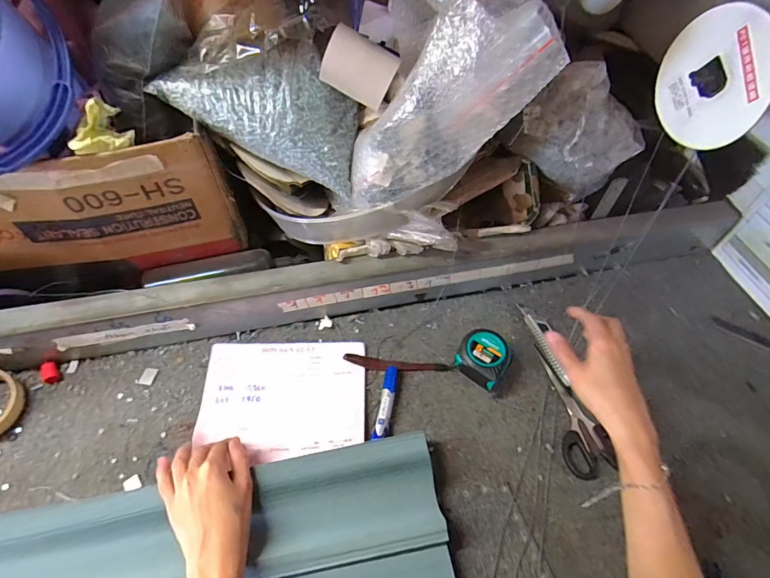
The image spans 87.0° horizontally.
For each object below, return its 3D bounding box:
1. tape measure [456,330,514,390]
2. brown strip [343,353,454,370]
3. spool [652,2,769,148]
[{"bbox_3d":[0.126,0.086,0.514,0.058,0.044,0.064,31,58,21],"label":"tape measure"},{"bbox_3d":[0.017,0.095,0.520,0.135,0.016,0.015,2,53,0],"label":"brown strip"},{"bbox_3d":[0.424,-0.234,0.429,0.209,0.124,0.128,-13,55,-13],"label":"spool"}]

